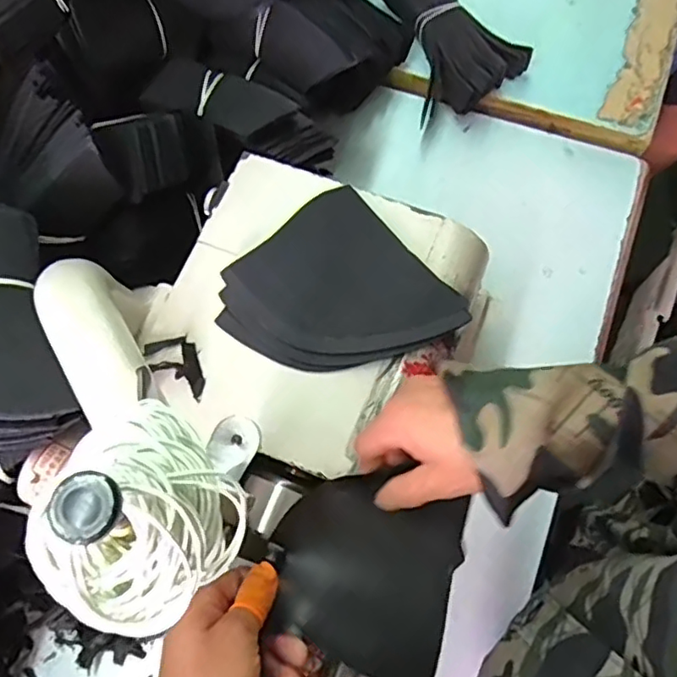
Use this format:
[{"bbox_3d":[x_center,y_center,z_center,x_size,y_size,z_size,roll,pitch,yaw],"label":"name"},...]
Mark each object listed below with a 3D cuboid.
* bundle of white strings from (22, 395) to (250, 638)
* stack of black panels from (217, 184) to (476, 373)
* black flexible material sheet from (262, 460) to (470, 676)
[{"bbox_3d":[-0.077,0.066,0.216,0.070,0.062,0.073,43,78,12],"label":"bundle of white strings"},{"bbox_3d":[-0.003,-0.029,0.452,0.140,0.011,0.145,-41,77,-11],"label":"stack of black panels"},{"bbox_3d":[0.016,0.143,0.378,0.113,0.026,0.110,18,74,6],"label":"black flexible material sheet"}]

